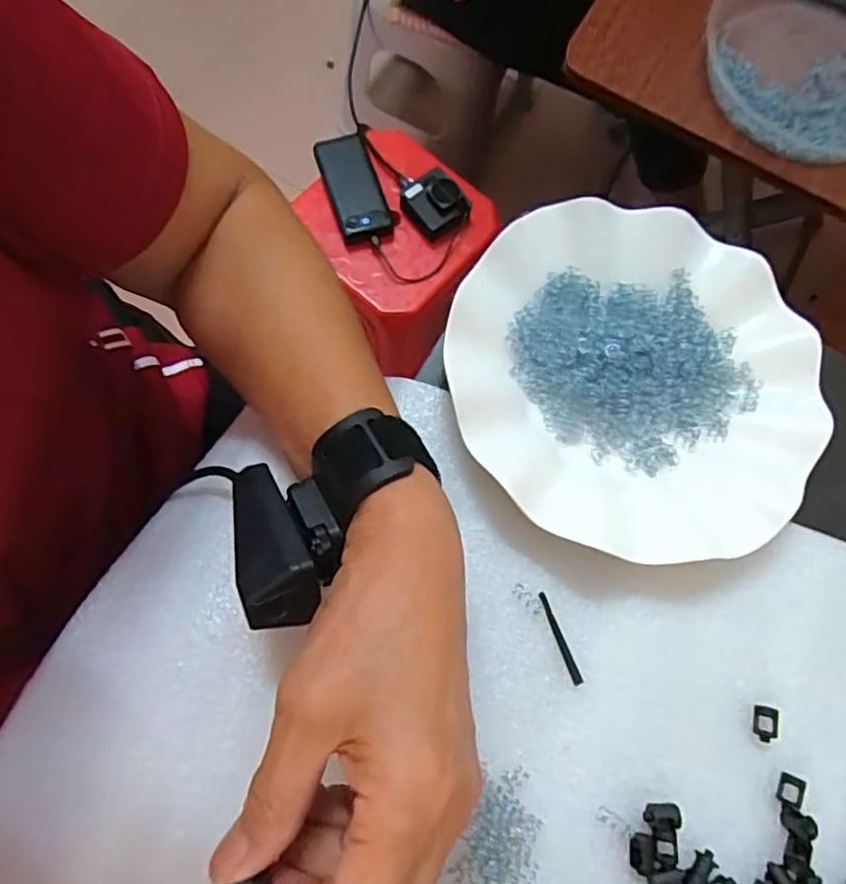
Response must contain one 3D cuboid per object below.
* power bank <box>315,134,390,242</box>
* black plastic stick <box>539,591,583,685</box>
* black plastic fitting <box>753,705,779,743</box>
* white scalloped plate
[{"bbox_3d":[-0.095,-0.349,0.852,0.072,0.022,0.150,-18,77,-8],"label":"power bank"},{"bbox_3d":[0.063,0.089,0.284,0.004,0.004,0.042,-19,77,-9],"label":"black plastic stick"},{"bbox_3d":[0.153,0.126,0.279,0.008,0.008,0.015,12,75,-1],"label":"black plastic fitting"},{"bbox_3d":[0.105,-0.035,0.309,0.177,0.033,0.176,1,75,-4],"label":"white scalloped plate"}]

